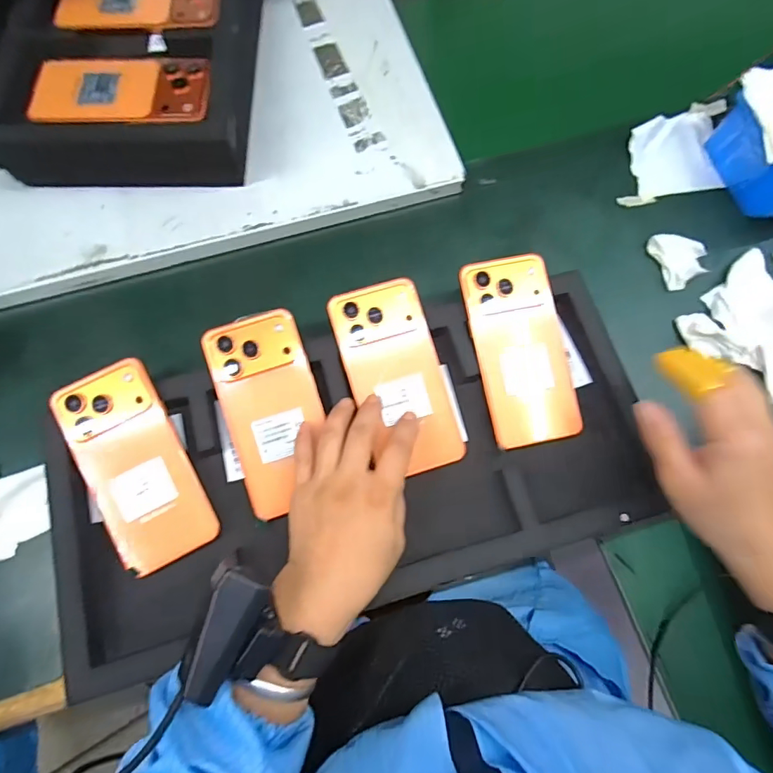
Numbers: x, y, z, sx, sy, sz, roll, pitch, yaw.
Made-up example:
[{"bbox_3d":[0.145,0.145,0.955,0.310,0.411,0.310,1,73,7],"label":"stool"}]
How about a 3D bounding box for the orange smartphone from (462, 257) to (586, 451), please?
[{"bbox_3d":[0.117,-0.033,0.409,0.078,0.011,0.162,-12,84,-6],"label":"orange smartphone"}]

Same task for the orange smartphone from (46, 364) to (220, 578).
[{"bbox_3d":[-0.201,0.063,0.380,0.077,0.008,0.162,-26,86,-12],"label":"orange smartphone"}]

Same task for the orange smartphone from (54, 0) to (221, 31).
[{"bbox_3d":[-0.249,-0.390,0.480,0.157,0.013,0.069,-5,73,-2],"label":"orange smartphone"}]

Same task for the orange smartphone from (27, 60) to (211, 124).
[{"bbox_3d":[-0.247,-0.275,0.443,0.160,0.007,0.079,-3,73,-2],"label":"orange smartphone"}]

